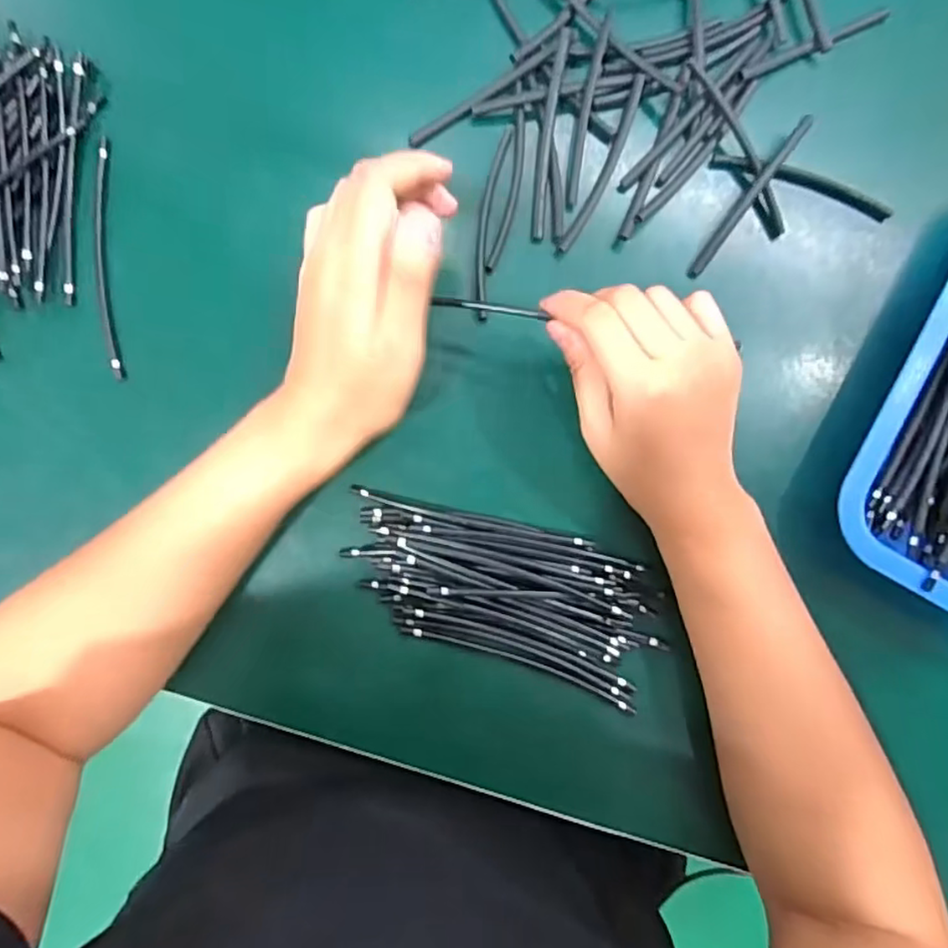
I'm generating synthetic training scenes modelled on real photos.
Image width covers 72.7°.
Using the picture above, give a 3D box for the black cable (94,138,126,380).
[{"bbox_3d":[-0.210,-0.123,0.367,0.012,0.004,0.137,-4,87,-3],"label":"black cable"}]

